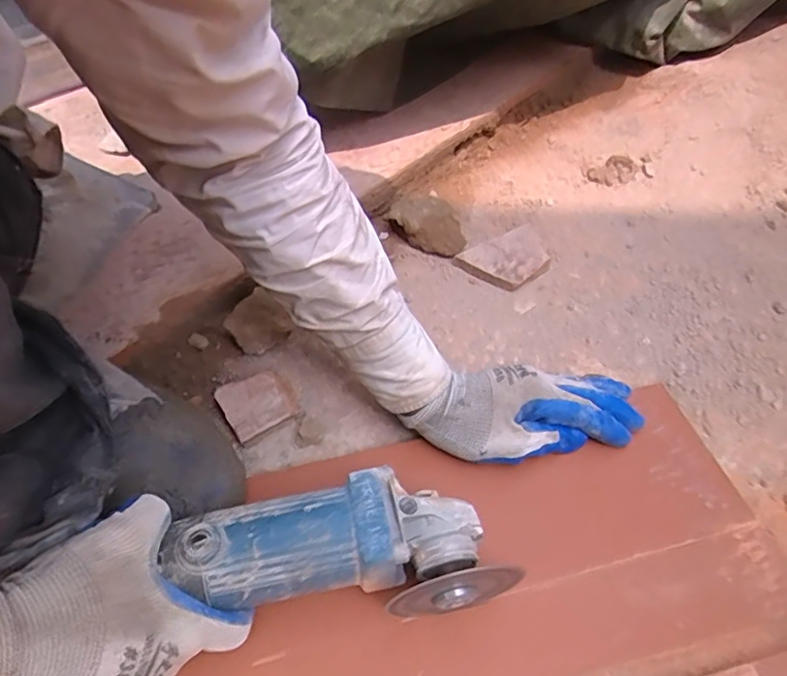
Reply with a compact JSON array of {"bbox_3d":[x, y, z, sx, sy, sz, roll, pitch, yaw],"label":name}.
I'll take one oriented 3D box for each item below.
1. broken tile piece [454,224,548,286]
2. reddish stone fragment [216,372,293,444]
[{"bbox_3d":[0.134,-0.090,0.623,0.094,0.017,0.072,-28,55,-21],"label":"broken tile piece"},{"bbox_3d":[-0.122,0.062,0.486,0.052,0.031,0.048,-24,53,-18],"label":"reddish stone fragment"}]

